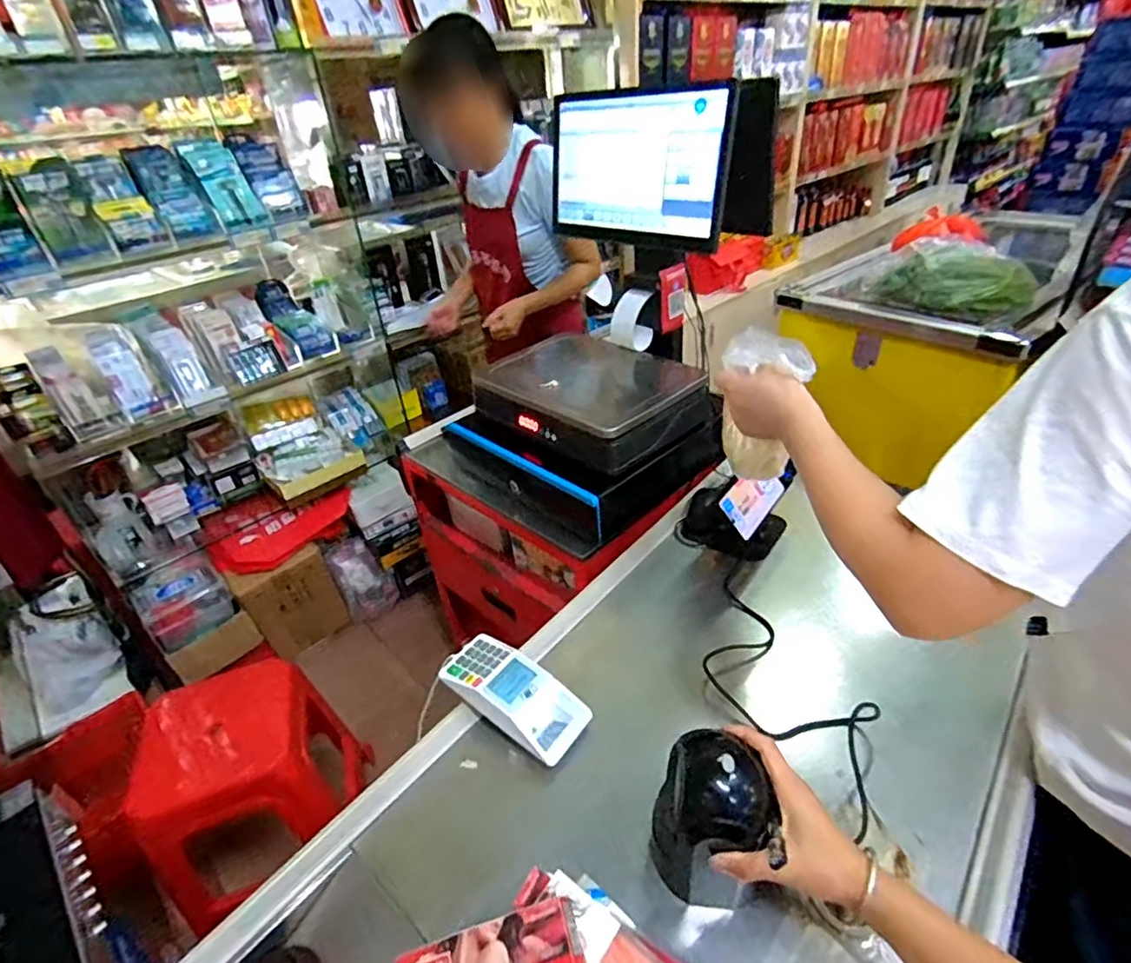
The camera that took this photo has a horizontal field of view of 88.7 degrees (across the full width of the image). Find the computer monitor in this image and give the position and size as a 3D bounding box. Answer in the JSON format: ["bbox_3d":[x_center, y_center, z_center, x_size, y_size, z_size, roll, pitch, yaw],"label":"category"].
[{"bbox_3d":[0.120,-0.529,0.988,0.368,0.220,0.066,25,45,36],"label":"computer monitor"}]

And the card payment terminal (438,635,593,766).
[{"bbox_3d":[-0.067,0.259,0.703,0.186,0.058,0.080,20,42,31],"label":"card payment terminal"}]

